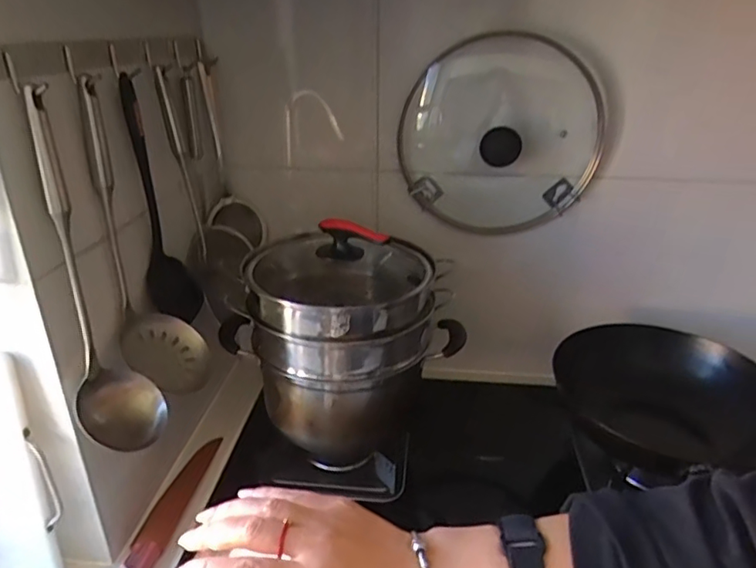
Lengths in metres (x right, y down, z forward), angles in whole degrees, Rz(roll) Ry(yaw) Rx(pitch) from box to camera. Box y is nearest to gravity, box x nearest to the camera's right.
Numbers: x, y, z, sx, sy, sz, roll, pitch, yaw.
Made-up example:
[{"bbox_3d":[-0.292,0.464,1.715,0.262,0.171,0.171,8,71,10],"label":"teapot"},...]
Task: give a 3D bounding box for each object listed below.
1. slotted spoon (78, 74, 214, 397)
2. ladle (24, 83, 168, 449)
[{"bbox_3d":[-0.258,-0.040,0.623,0.093,0.348,0.065,-10,27,-19],"label":"slotted spoon"},{"bbox_3d":[-0.264,0.002,0.514,0.075,0.335,0.077,-12,28,-23],"label":"ladle"}]

